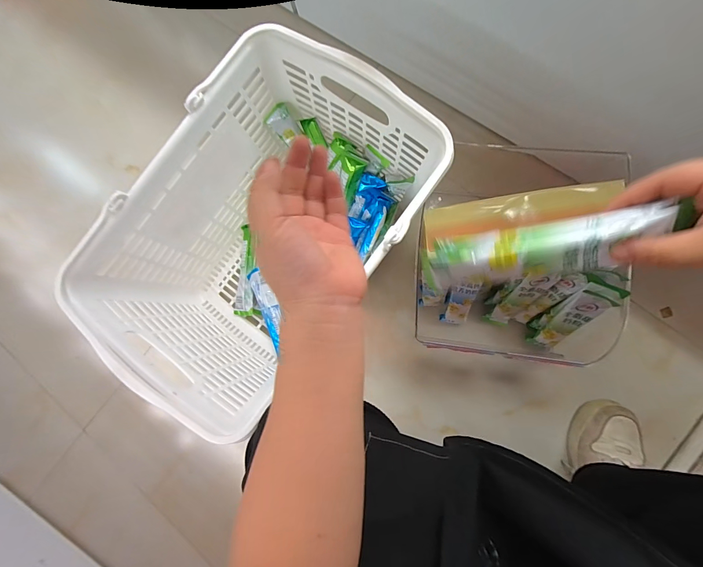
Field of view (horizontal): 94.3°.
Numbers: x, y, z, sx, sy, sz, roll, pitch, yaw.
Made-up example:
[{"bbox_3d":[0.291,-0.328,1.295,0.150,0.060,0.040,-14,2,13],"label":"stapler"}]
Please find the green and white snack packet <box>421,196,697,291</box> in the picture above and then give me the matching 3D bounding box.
[{"bbox_3d":[0.140,-0.026,0.248,0.167,0.023,0.040,-11,82,25],"label":"green and white snack packet"}]

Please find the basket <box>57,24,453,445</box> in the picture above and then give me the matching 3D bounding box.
[{"bbox_3d":[-0.108,-0.062,0.479,0.301,0.216,0.447,36,88,9],"label":"basket"}]

